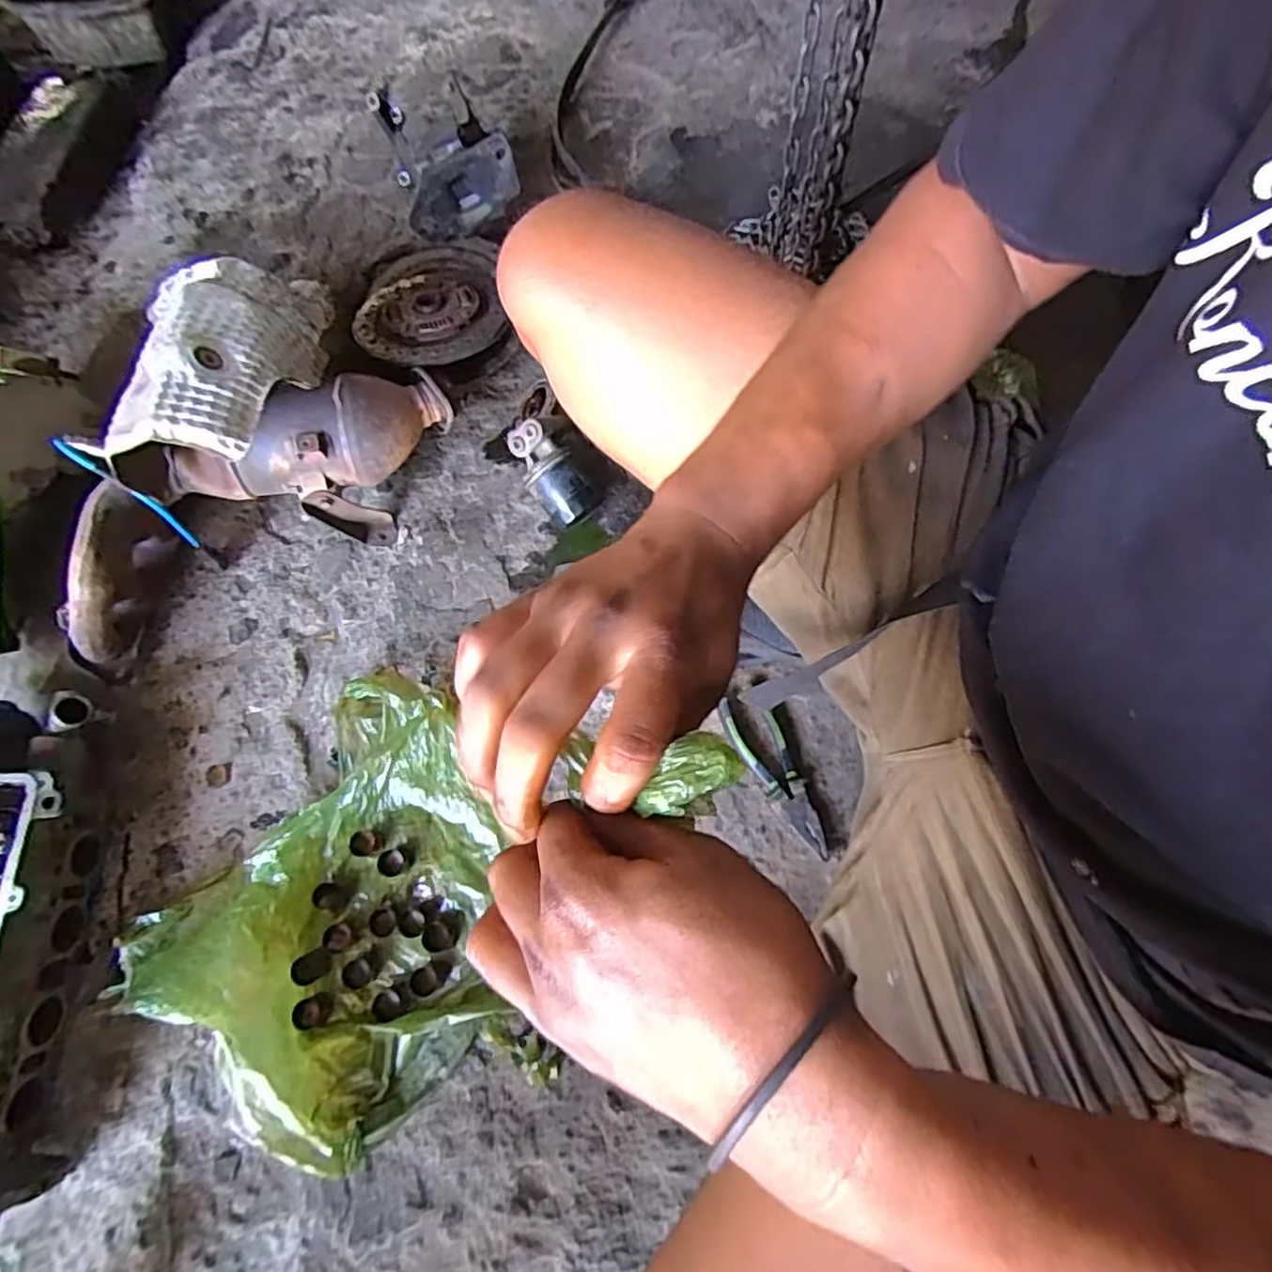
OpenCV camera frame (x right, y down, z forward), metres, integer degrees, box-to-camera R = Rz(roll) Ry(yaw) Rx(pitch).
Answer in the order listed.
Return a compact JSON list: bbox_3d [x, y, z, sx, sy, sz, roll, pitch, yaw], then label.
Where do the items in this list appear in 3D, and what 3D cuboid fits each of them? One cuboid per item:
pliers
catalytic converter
[{"bbox_3d":[0.144,0.146,0.698,0.054,0.016,0.176,-20,73,-4],"label":"pliers"},{"bbox_3d":[-0.369,-0.241,0.719,0.219,0.229,0.285,29,77,12],"label":"catalytic converter"}]

